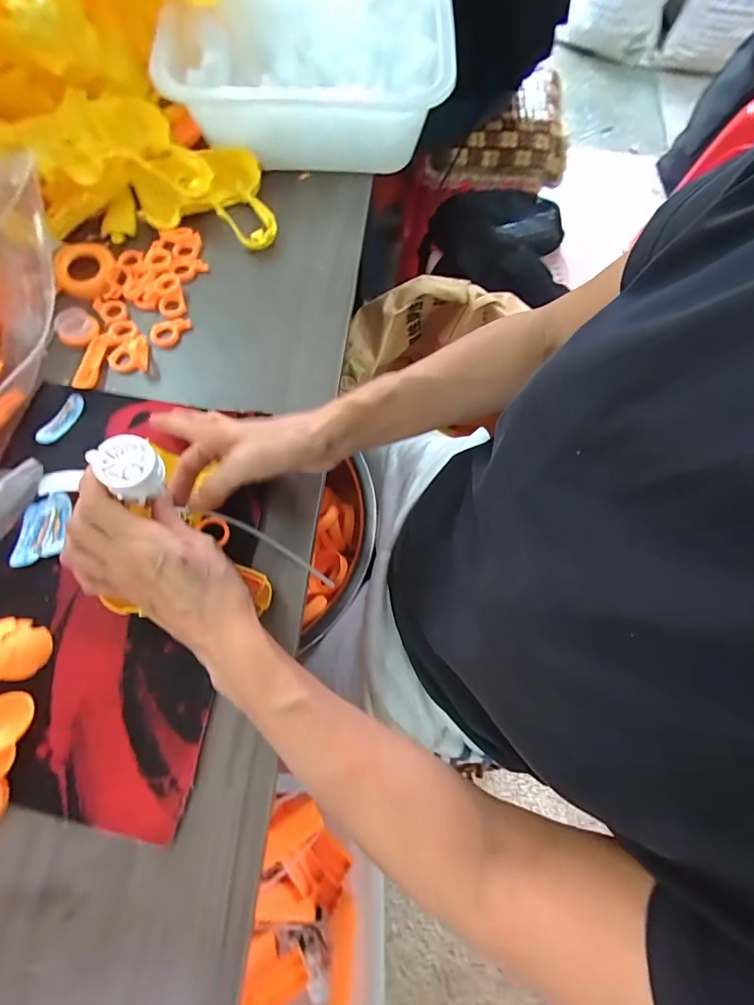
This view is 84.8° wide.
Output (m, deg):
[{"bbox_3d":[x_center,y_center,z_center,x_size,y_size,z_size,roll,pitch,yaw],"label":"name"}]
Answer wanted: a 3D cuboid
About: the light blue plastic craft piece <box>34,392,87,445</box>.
[{"bbox_3d":[-0.284,-0.074,0.373,0.022,0.009,0.053,32,73,8],"label":"light blue plastic craft piece"}]

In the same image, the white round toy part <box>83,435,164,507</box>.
[{"bbox_3d":[-0.160,-0.023,0.268,0.038,0.023,0.033,38,71,12],"label":"white round toy part"}]

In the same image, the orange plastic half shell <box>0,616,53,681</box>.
[{"bbox_3d":[-0.266,0.106,0.302,0.037,0.024,0.043,-4,72,-3],"label":"orange plastic half shell"}]

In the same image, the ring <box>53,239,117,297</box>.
[{"bbox_3d":[-0.296,-0.239,0.418,0.052,0.015,0.056,1,72,-2],"label":"ring"}]

